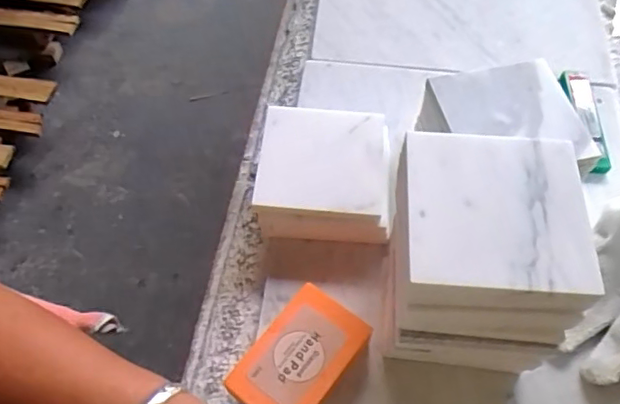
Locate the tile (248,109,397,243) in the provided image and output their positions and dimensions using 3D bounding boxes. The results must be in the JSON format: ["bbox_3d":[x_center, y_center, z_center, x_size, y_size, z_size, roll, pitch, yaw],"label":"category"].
[{"bbox_3d":[0.013,-0.022,0.478,0.108,0.045,0.111,4,61,3],"label":"tile"}]

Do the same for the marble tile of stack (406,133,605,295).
[{"bbox_3d":[0.106,0.002,0.319,0.098,0.008,0.100,4,61,3],"label":"marble tile of stack"}]

